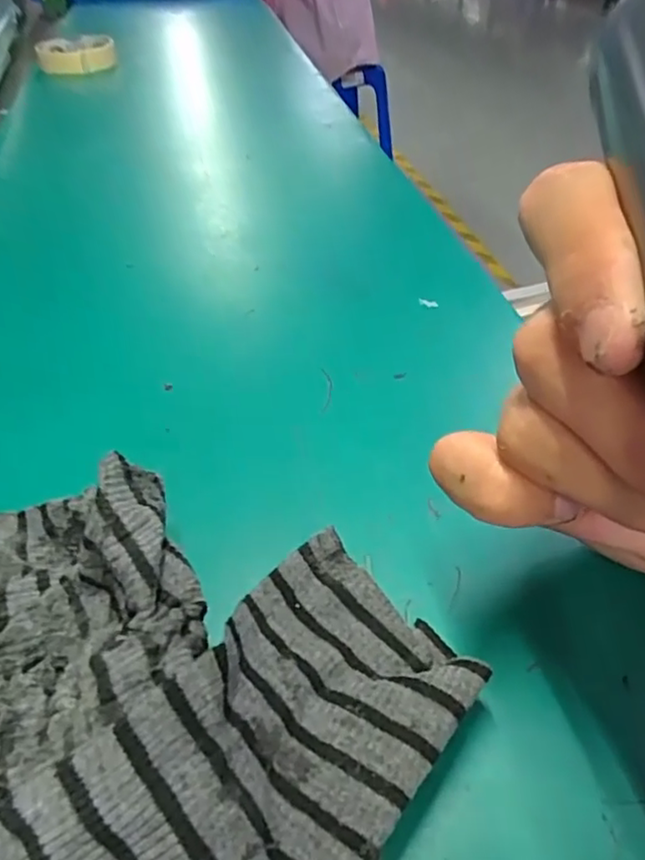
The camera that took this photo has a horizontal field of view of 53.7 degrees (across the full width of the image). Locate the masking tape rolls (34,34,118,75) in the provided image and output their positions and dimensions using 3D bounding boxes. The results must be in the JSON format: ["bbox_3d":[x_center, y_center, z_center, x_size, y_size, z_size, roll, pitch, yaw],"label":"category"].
[{"bbox_3d":[-0.275,-0.420,0.711,0.080,0.025,0.078,-18,43,-17],"label":"masking tape rolls"}]

